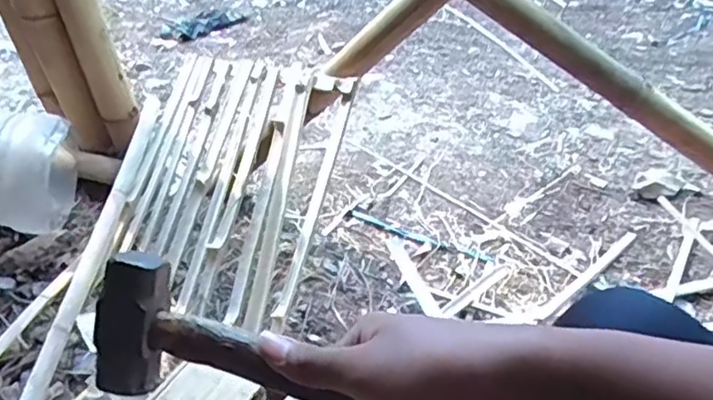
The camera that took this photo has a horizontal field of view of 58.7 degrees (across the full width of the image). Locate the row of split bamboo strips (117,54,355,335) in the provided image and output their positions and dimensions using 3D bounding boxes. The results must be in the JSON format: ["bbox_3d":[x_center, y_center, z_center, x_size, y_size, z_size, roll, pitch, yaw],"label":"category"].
[{"bbox_3d":[-0.253,-0.018,1.172,0.491,0.483,0.066,16,0,36],"label":"row of split bamboo strips"}]

